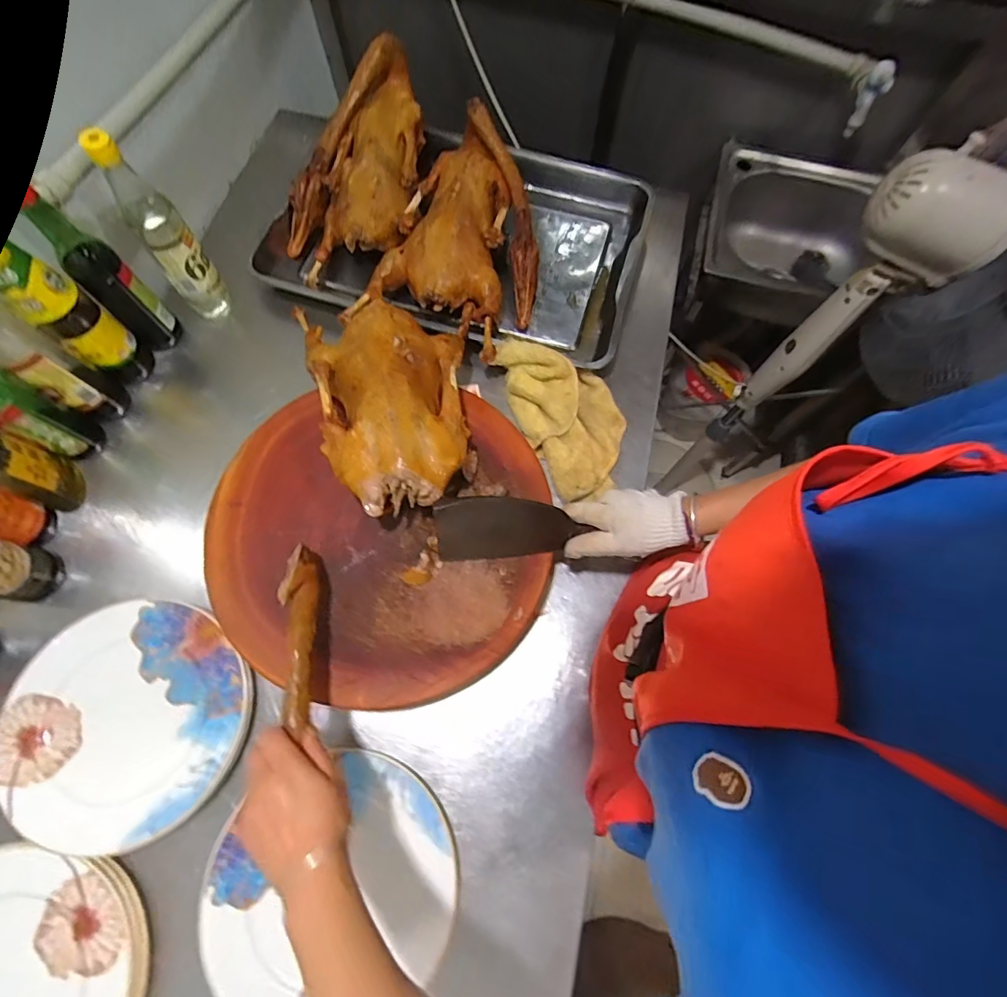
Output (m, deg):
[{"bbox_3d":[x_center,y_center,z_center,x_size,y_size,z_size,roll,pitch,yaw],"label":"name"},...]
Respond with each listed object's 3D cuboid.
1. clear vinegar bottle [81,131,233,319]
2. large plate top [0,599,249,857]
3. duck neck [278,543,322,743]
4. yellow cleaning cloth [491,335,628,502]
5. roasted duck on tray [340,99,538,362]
[{"bbox_3d":[-0.454,-0.351,0.632,0.062,0.260,0.054,-35,76,-12],"label":"clear vinegar bottle"},{"bbox_3d":[-0.426,0.244,0.527,0.243,0.023,0.245,0,72,-1],"label":"large plate top"},{"bbox_3d":[-0.205,0.128,0.462,0.040,0.019,0.173,-8,63,-4],"label":"duck neck"},{"bbox_3d":[0.092,-0.135,0.673,0.144,0.050,0.239,-29,75,-10],"label":"yellow cleaning cloth"},{"bbox_3d":[-0.051,-0.388,0.713,0.238,0.077,0.371,24,86,-2],"label":"roasted duck on tray"}]

